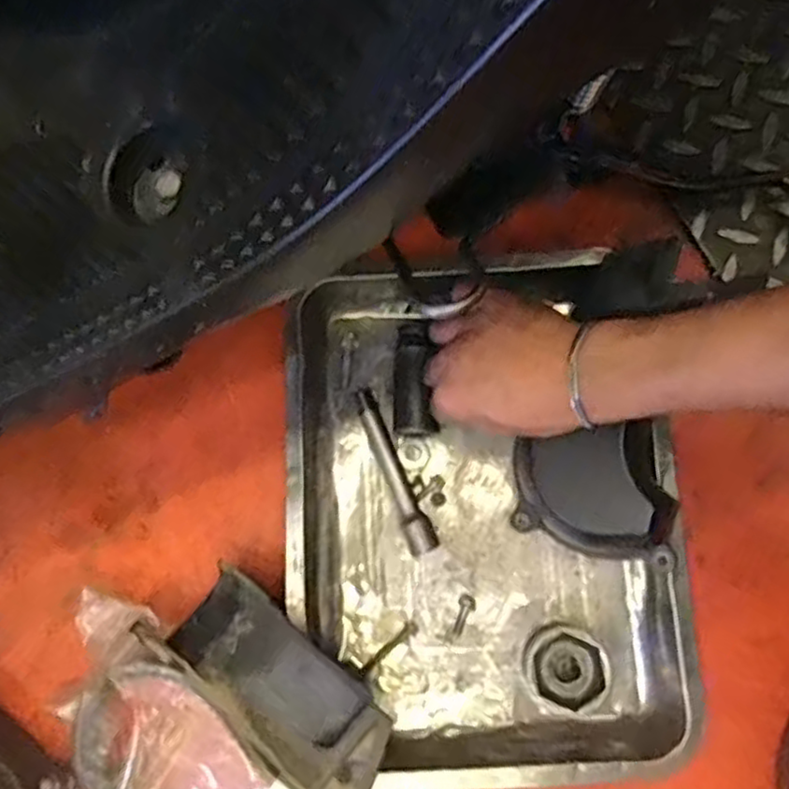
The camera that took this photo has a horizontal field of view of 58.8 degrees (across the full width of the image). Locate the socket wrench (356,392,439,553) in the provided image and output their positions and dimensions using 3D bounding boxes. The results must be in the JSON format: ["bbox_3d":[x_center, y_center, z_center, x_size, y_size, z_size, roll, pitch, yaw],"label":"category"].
[{"bbox_3d":[-0.002,0.054,0.492,0.020,0.019,0.119,-25,80,-4],"label":"socket wrench"}]

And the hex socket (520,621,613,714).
[{"bbox_3d":[0.107,0.174,0.455,0.053,0.051,0.048,13,80,3],"label":"hex socket"}]

